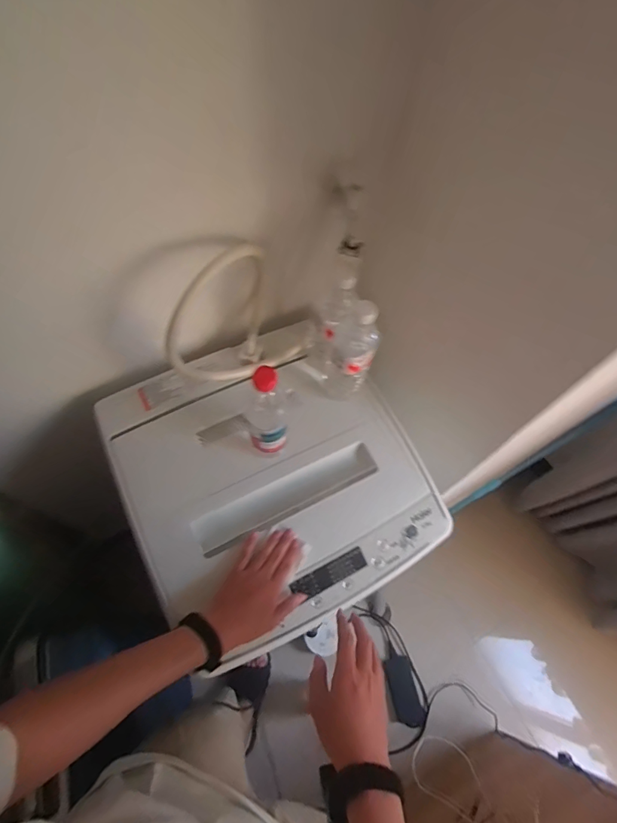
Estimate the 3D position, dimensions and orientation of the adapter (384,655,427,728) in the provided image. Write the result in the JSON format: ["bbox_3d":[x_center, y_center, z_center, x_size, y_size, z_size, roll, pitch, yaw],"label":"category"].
[{"bbox_3d":[0.299,0.877,1.333,0.087,0.029,0.193,-14,66,-10],"label":"adapter"}]

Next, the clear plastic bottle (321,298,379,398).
[{"bbox_3d":[0.064,-0.084,0.690,0.076,0.223,0.057,17,64,5],"label":"clear plastic bottle"}]

